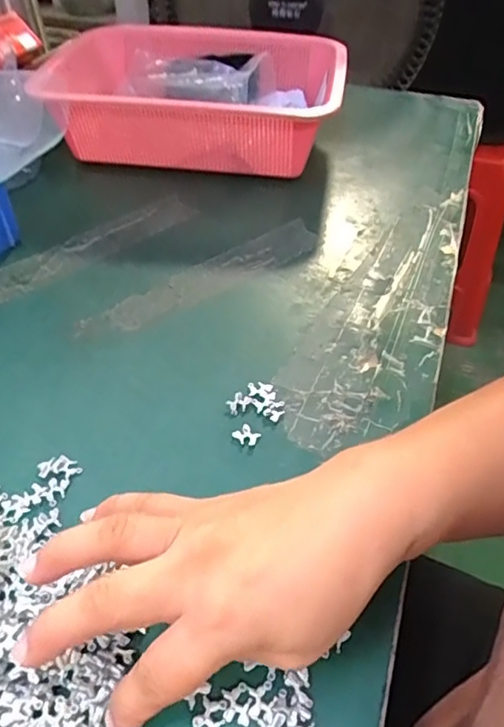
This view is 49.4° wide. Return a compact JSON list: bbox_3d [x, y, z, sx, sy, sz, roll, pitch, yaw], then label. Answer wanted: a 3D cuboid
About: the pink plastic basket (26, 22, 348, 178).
[{"bbox_3d":[-0.049,-0.283,0.591,0.281,0.093,0.217,9,46,8],"label":"pink plastic basket"}]

